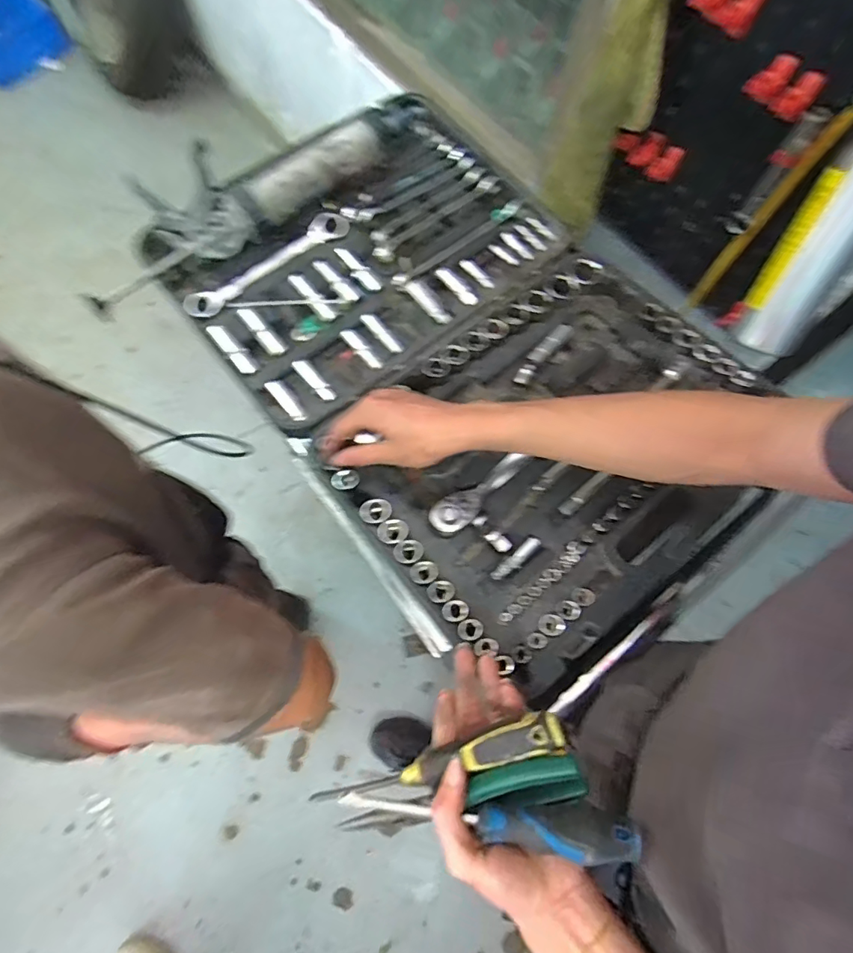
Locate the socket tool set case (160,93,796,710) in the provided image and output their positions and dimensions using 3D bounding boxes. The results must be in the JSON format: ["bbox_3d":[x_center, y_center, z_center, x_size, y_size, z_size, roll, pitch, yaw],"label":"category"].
[{"bbox_3d":[0.055,-0.142,0.603,0.477,0.062,0.672,-36,76,-14],"label":"socket tool set case"}]

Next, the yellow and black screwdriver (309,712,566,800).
[{"bbox_3d":[0.006,0.218,0.375,0.196,0.021,0.025,-23,72,14],"label":"yellow and black screwdriver"}]

